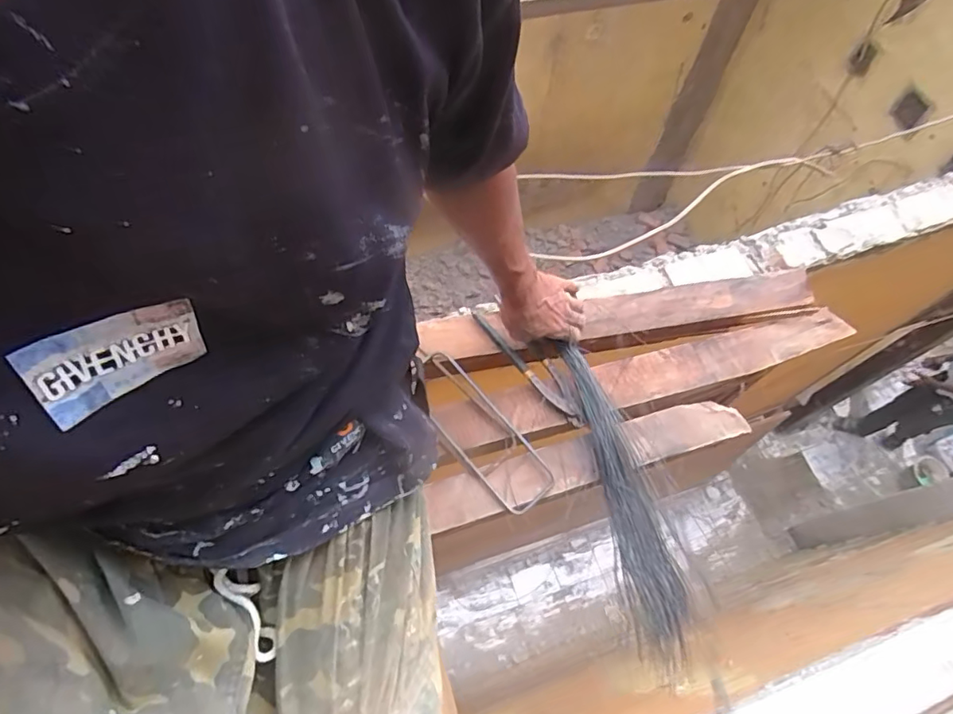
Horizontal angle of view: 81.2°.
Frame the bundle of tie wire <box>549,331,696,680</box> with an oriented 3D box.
[{"bbox_3d":[0.191,0.192,0.716,0.071,0.045,0.430,-15,83,-11],"label":"bundle of tie wire"}]

